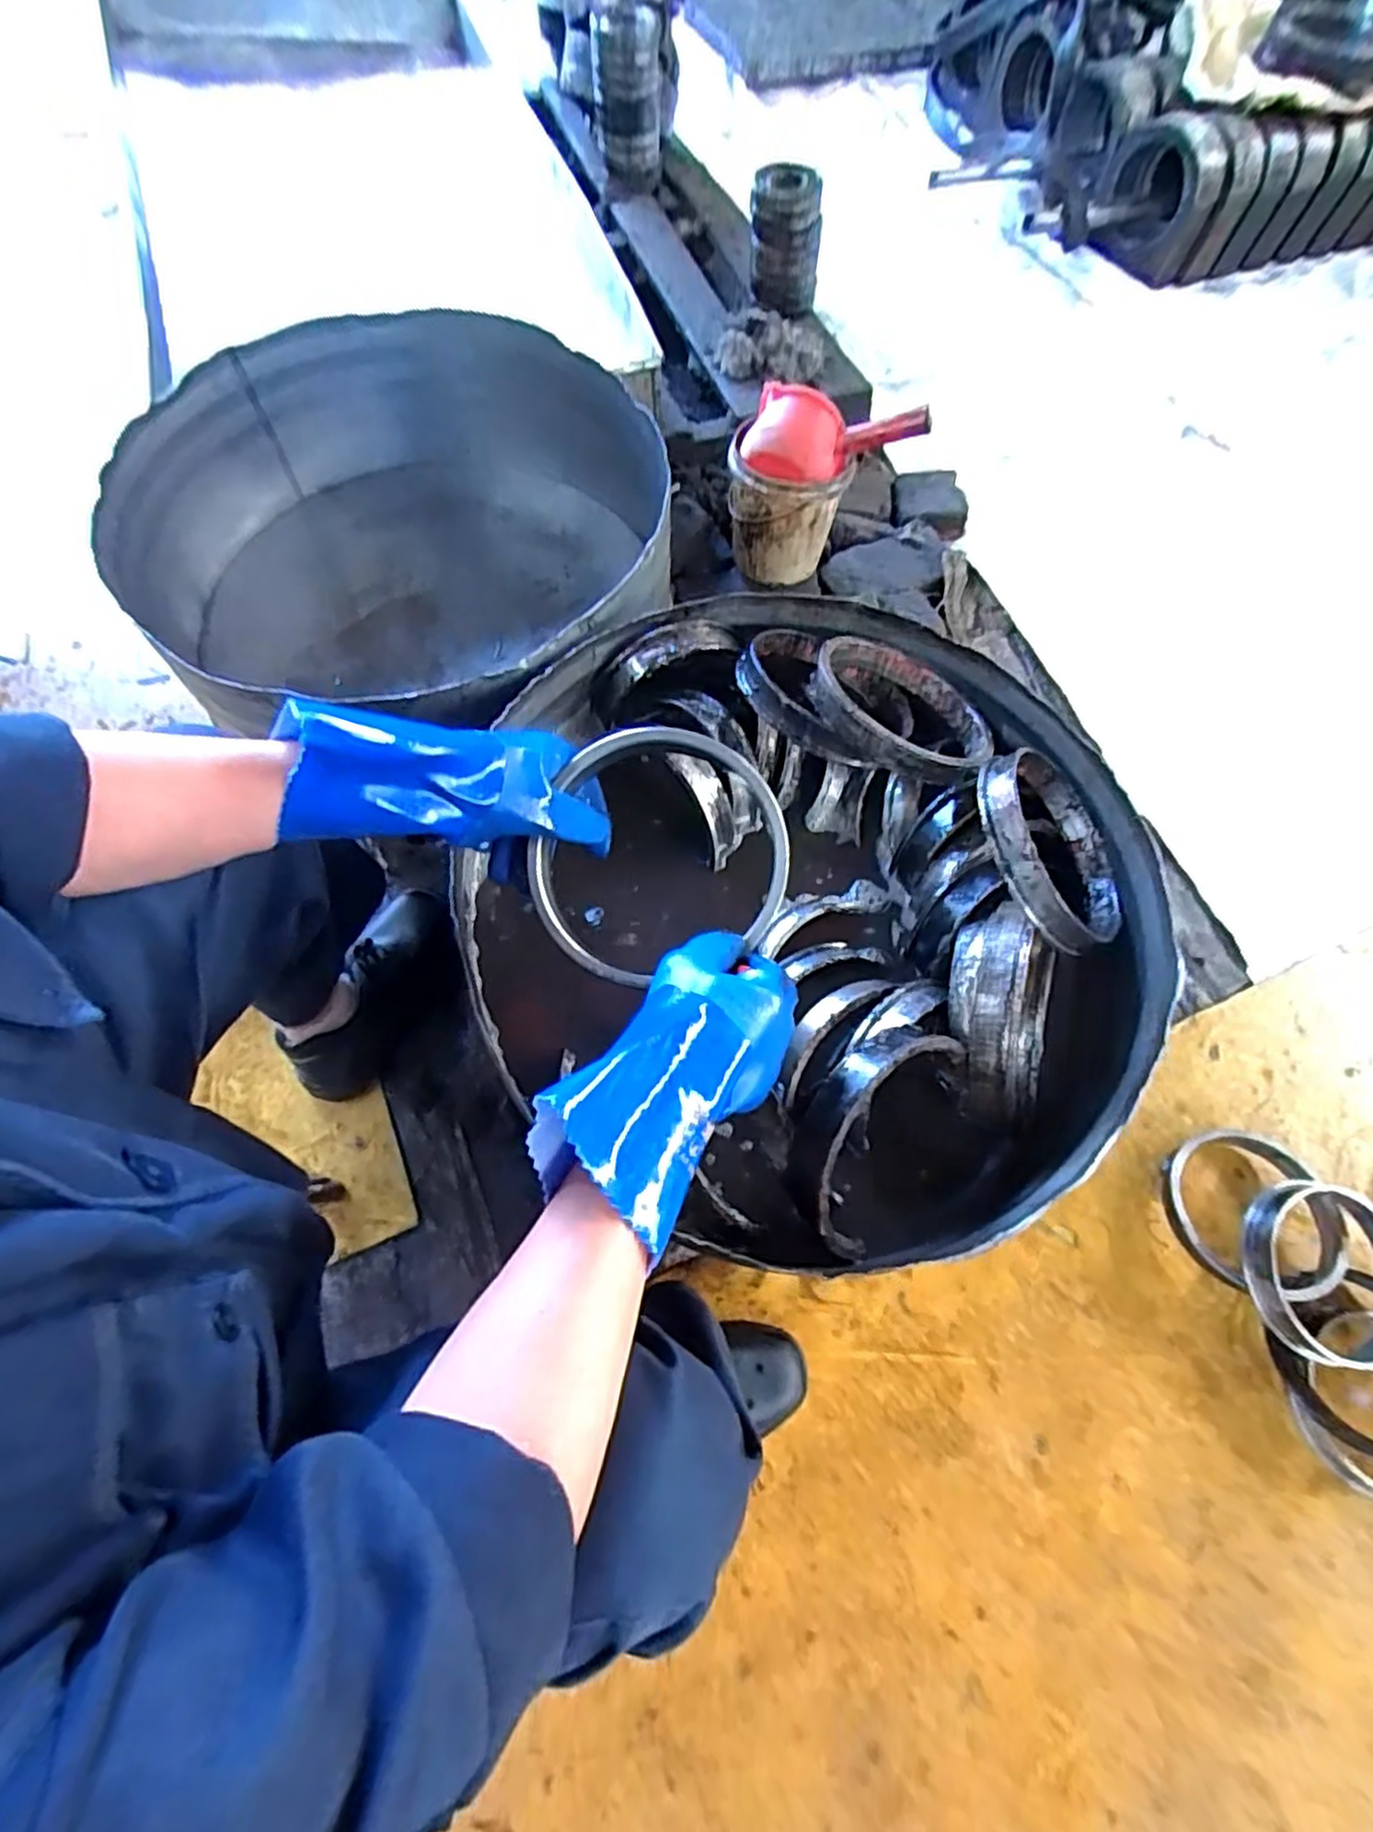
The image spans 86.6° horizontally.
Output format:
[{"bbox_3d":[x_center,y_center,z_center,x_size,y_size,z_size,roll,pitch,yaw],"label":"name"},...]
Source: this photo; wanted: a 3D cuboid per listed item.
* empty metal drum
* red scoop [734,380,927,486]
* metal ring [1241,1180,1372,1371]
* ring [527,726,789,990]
[{"bbox_3d":[-0.312,-0.393,0.859,0.561,0.268,0.533,-3,66,-5],"label":"empty metal drum"},{"bbox_3d":[0.197,-0.646,1.005,0.235,0.078,0.115,21,66,6],"label":"red scoop"},{"bbox_3d":[0.674,0.373,0.768,0.153,0.042,0.177,1,66,11],"label":"metal ring"},{"bbox_3d":[-0.018,-0.038,0.512,0.175,0.019,0.180,0,86,3],"label":"ring"}]

